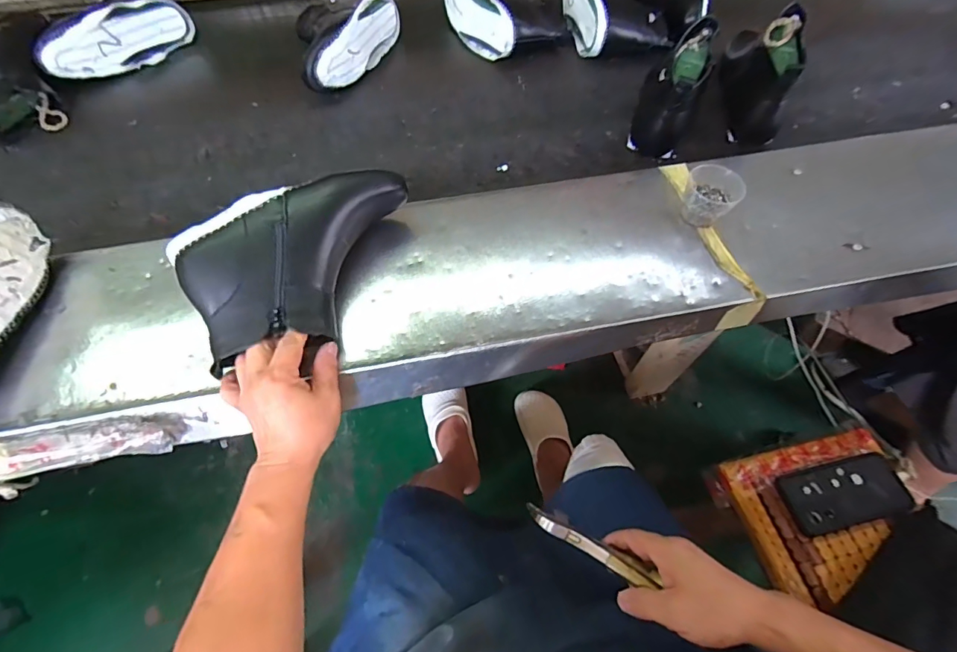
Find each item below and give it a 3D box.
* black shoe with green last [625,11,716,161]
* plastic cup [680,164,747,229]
[{"bbox_3d":[0.288,-0.363,0.654,0.078,0.154,0.202,19,64,10],"label":"black shoe with green last"},{"bbox_3d":[0.280,-0.156,0.538,0.063,0.048,0.062,0,62,0],"label":"plastic cup"}]

